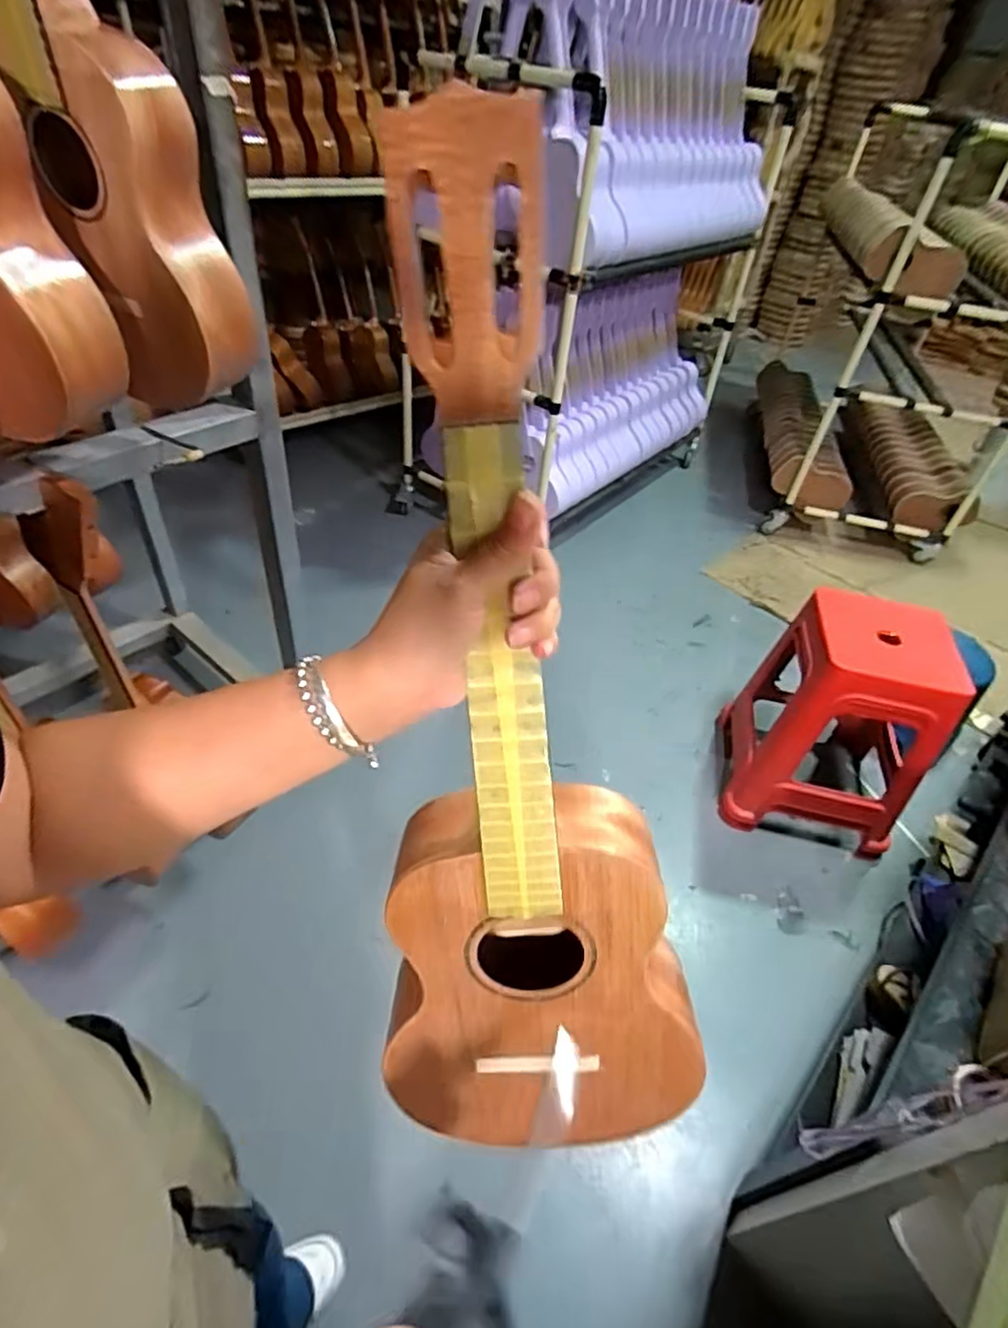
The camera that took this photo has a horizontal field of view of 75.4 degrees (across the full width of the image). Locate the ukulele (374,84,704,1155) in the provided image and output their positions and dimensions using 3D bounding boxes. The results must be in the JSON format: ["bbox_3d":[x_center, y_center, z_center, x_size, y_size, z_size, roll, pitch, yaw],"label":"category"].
[{"bbox_3d":[0.011,0.069,0.396,0.210,0.649,0.078,-5,25,-1],"label":"ukulele"}]

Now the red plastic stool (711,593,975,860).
[{"bbox_3d":[0.712,0.099,1.416,0.332,0.485,0.358,13,44,6],"label":"red plastic stool"}]

